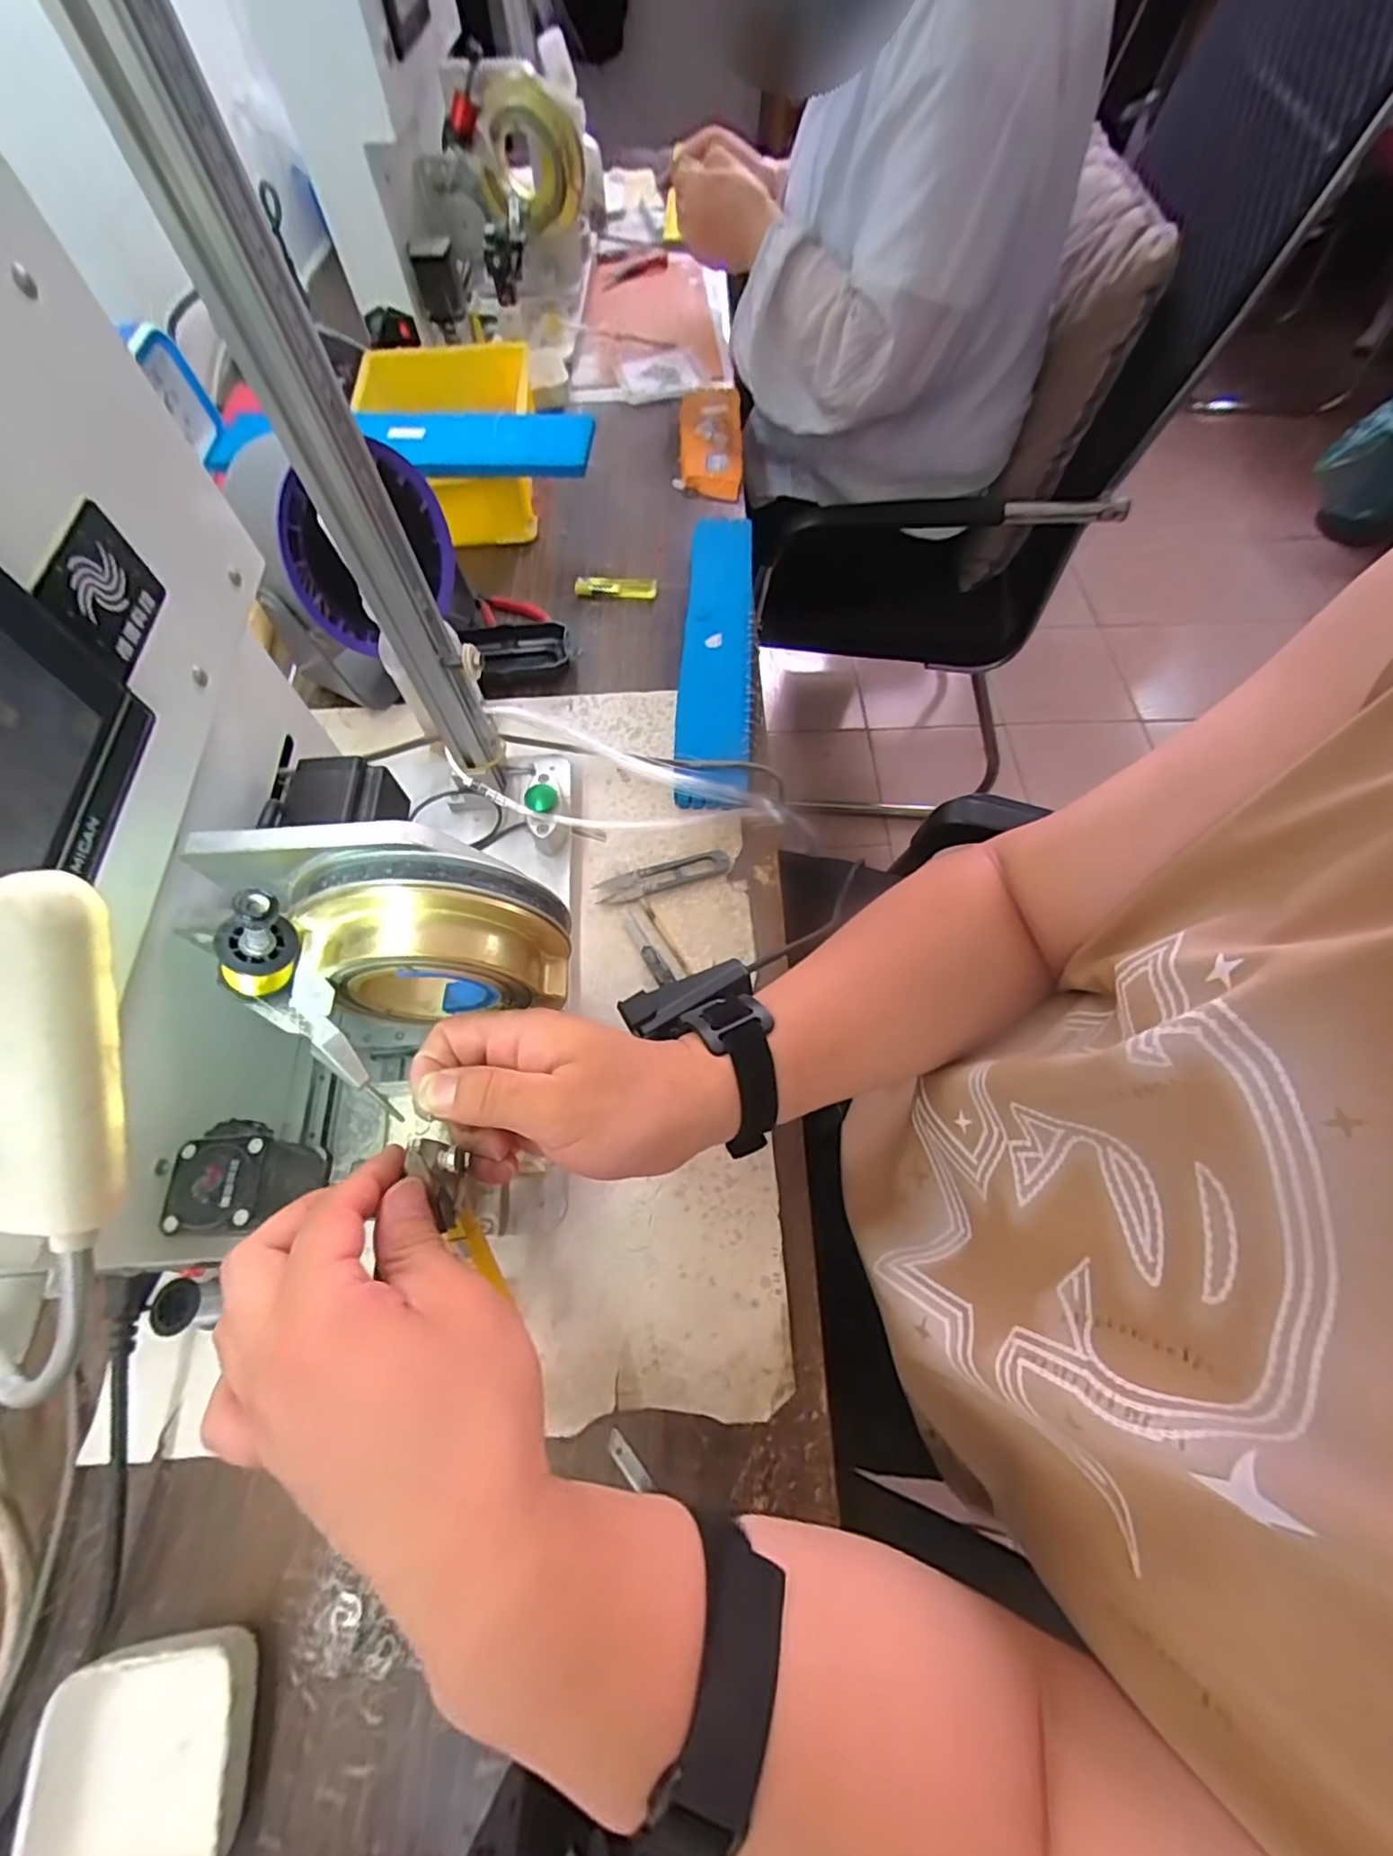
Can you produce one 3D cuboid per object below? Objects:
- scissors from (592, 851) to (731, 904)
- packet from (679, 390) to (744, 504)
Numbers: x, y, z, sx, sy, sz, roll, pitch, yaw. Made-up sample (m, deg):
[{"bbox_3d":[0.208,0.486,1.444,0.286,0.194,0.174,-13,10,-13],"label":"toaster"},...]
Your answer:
[{"bbox_3d":[-0.026,-0.040,0.483,0.101,0.009,0.024,-17,67,-8],"label":"scissors"},{"bbox_3d":[0.016,-0.540,0.707,0.068,0.028,0.173,-1,65,-1],"label":"packet"}]

